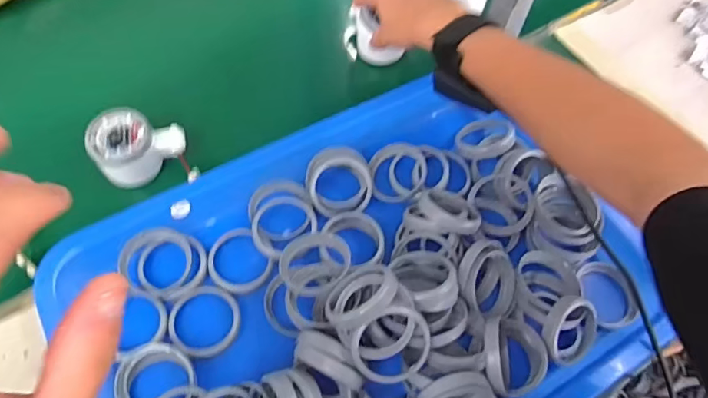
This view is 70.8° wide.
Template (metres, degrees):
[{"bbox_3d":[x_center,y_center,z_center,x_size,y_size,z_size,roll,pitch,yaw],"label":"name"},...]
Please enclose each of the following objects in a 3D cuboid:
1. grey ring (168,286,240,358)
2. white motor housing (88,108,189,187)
[{"bbox_3d":[-0.126,0.103,0.422,0.057,0.013,0.059,1,61,-2],"label":"grey ring"},{"bbox_3d":[-0.214,-0.053,0.495,0.085,0.050,0.062,-32,67,-18],"label":"white motor housing"}]

